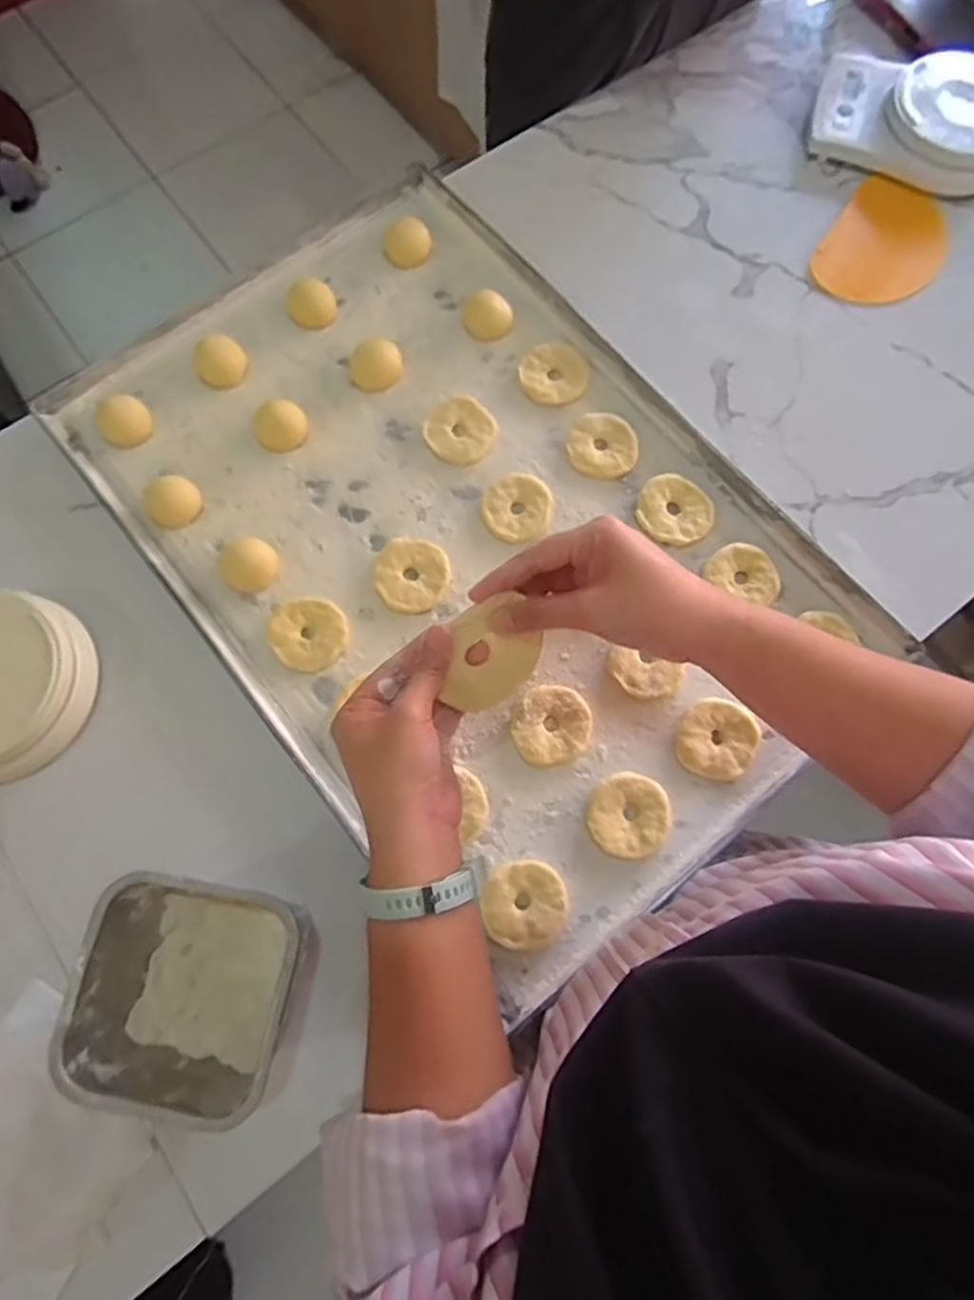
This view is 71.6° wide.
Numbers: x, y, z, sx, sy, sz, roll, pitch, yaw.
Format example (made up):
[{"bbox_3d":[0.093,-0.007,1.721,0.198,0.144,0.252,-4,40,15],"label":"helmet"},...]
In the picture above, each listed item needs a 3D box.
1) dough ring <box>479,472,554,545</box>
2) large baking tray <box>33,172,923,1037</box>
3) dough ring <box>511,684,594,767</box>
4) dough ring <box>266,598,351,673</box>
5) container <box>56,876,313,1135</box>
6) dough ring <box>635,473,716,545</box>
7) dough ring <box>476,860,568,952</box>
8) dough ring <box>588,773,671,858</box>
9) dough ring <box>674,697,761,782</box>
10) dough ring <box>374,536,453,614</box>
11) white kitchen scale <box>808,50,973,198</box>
[{"bbox_3d":[0.026,-0.115,0.550,0.058,0.012,0.055,0,74,-1],"label":"dough ring"},{"bbox_3d":[-0.021,-0.101,0.543,0.411,0.020,0.608,-38,78,-11],"label":"large baking tray"},{"bbox_3d":[0.048,0.056,0.503,0.059,0.010,0.057,0,74,-1],"label":"dough ring"},{"bbox_3d":[-0.137,-0.012,0.521,0.059,0.010,0.056,0,74,-1],"label":"dough ring"},{"bbox_3d":[-0.172,0.204,0.413,0.117,0.090,0.112,12,74,3],"label":"container"},{"bbox_3d":[0.152,-0.114,0.548,0.054,0.011,0.060,-33,77,-10],"label":"dough ring"},{"bbox_3d":[0.028,0.175,0.466,0.054,0.011,0.056,-11,74,-4],"label":"dough ring"},{"bbox_3d":[0.102,0.118,0.484,0.056,0.010,0.058,0,74,-1],"label":"dough ring"},{"bbox_3d":[0.170,0.065,0.502,0.056,0.009,0.059,0,74,-1],"label":"dough ring"},{"bbox_3d":[-0.058,-0.059,0.534,0.058,0.012,0.060,0,74,-1],"label":"dough ring"},{"bbox_3d":[0.420,-0.516,0.648,0.200,0.041,0.133,24,75,6],"label":"white kitchen scale"}]

